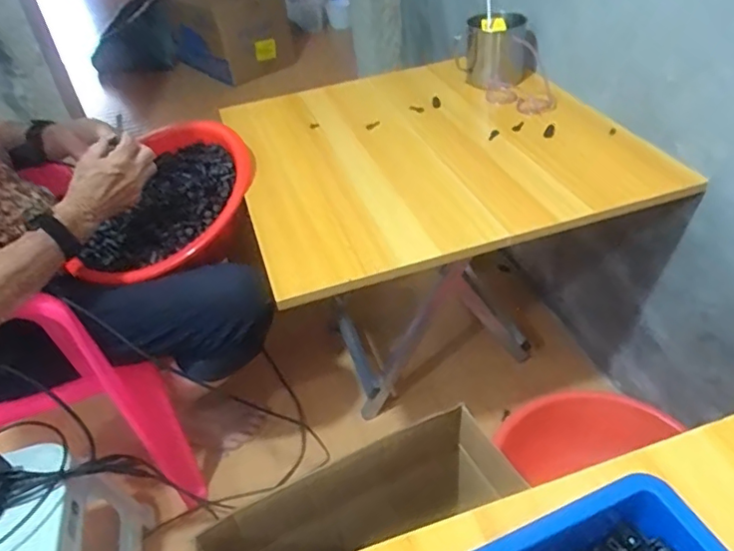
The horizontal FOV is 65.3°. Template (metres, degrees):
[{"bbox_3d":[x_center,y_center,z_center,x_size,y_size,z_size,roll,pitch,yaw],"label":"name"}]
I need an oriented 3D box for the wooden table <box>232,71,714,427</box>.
[{"bbox_3d":[0.114,-0.002,1.108,0.588,0.619,0.563,-15,39,-11],"label":"wooden table"}]

